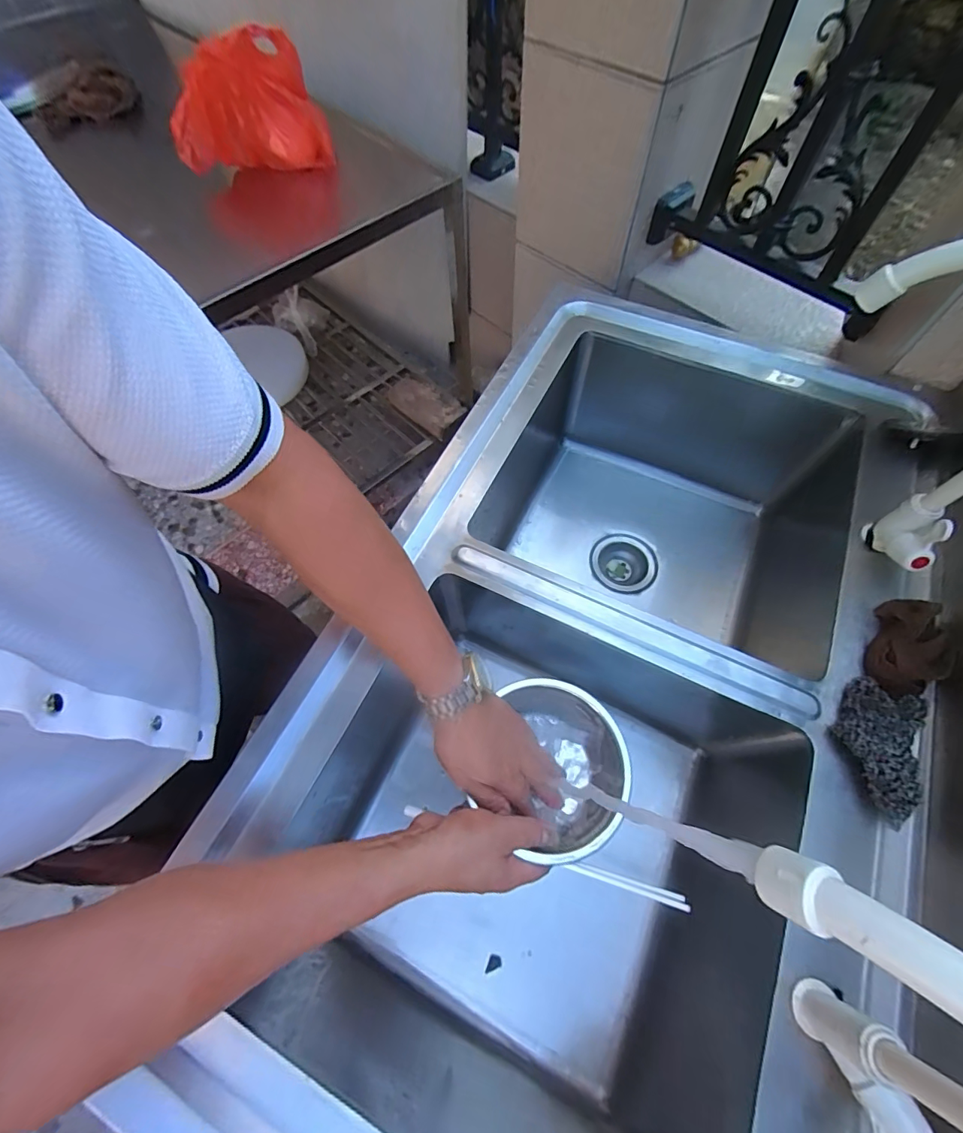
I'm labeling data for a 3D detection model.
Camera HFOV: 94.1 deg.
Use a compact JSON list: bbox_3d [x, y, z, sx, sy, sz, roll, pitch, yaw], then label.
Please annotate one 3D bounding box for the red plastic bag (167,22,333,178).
[{"bbox_3d":[-0.400,-0.767,0.763,0.258,0.162,0.071,-21,64,-8],"label":"red plastic bag"}]

